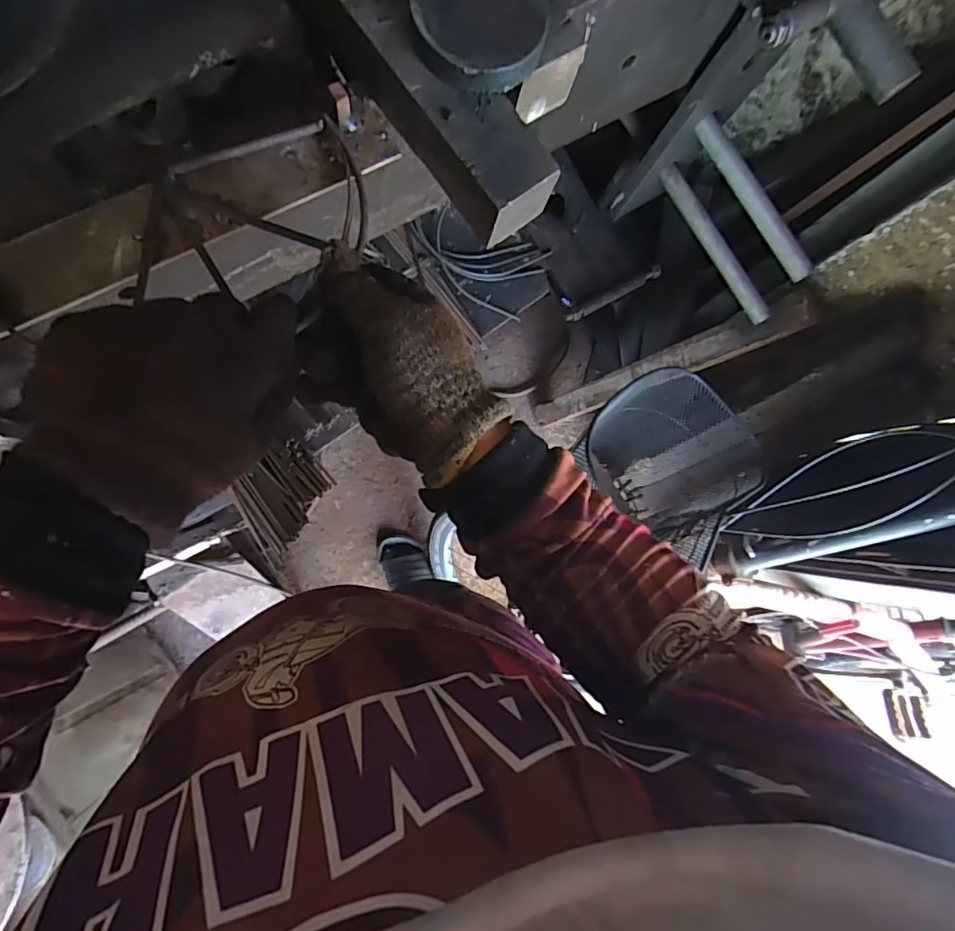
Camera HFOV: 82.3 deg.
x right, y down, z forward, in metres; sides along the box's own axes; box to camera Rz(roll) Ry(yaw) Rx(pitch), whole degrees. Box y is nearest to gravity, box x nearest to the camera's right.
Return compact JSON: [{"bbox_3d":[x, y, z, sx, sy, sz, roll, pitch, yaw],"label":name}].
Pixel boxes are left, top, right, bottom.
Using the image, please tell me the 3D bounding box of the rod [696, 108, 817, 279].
[{"bbox_3d":[0.341,-0.327,0.672,0.026,0.025,0.224,-33,90,-9],"label":"rod"}]

